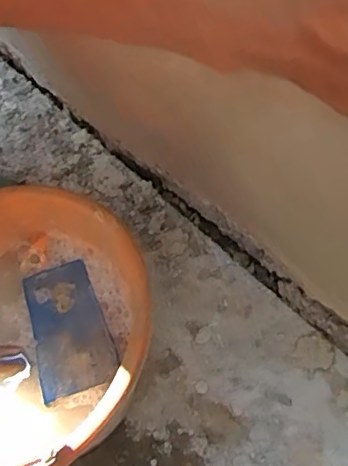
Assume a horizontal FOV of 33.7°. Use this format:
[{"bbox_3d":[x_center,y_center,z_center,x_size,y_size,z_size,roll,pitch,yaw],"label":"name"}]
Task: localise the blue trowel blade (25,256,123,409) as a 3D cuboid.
[{"bbox_3d":[-0.104,0.092,0.571,0.074,0.005,0.135,-17,62,-5],"label":"blue trowel blade"}]

